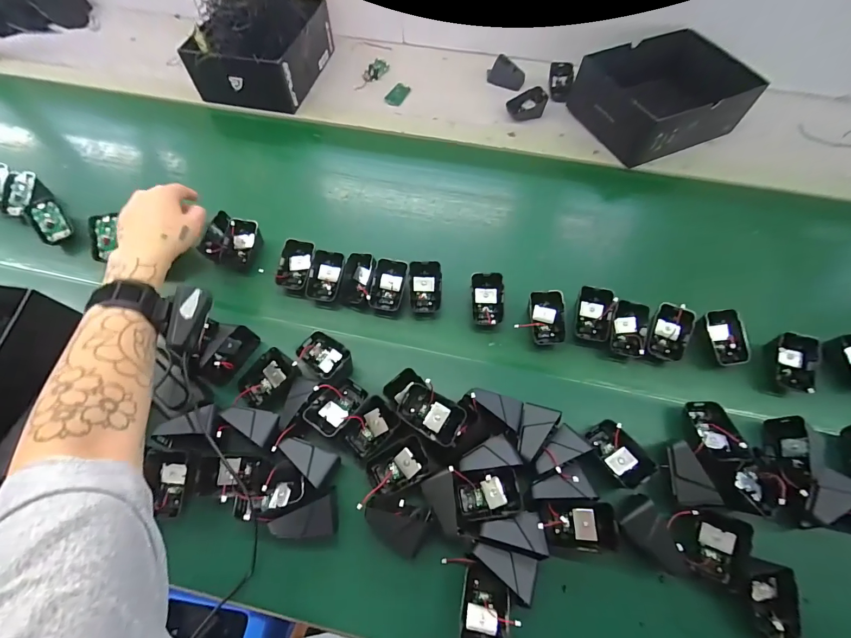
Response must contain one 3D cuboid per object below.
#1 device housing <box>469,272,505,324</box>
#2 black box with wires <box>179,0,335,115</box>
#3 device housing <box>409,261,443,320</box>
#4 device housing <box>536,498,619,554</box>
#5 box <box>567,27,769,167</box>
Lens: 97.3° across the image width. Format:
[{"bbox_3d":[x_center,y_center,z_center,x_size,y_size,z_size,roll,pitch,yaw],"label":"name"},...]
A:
[{"bbox_3d":[0.083,-0.027,0.500,0.042,0.017,0.068,-1,87,8],"label":"device housing"},{"bbox_3d":[-0.304,-0.522,0.688,0.190,0.144,0.233,11,64,4],"label":"black box with wires"},{"bbox_3d":[0.000,-0.039,0.509,0.044,0.024,0.076,2,94,4],"label":"device housing"},{"bbox_3d":[0.151,0.208,0.378,0.070,0.032,0.046,1,64,-1],"label":"device housing"},{"bbox_3d":[0.414,-0.411,0.661,0.260,0.072,0.230,-22,66,-9],"label":"box"}]

